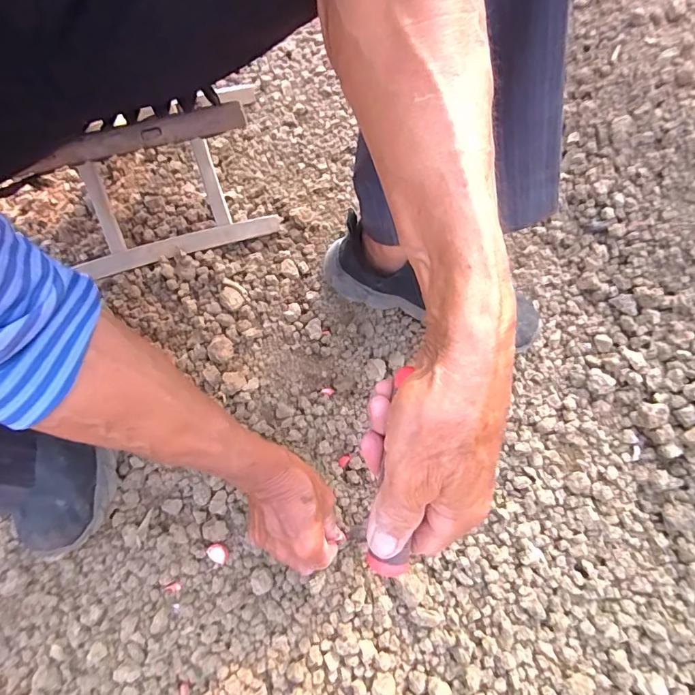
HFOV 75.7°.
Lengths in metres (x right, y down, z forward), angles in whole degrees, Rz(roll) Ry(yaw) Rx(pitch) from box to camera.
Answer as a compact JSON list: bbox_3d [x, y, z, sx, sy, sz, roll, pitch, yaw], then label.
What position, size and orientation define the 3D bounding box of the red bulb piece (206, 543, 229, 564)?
[{"bbox_3d":[-0.143,0.227,0.492,0.024,0.008,0.019,40,74,11],"label":"red bulb piece"}]

